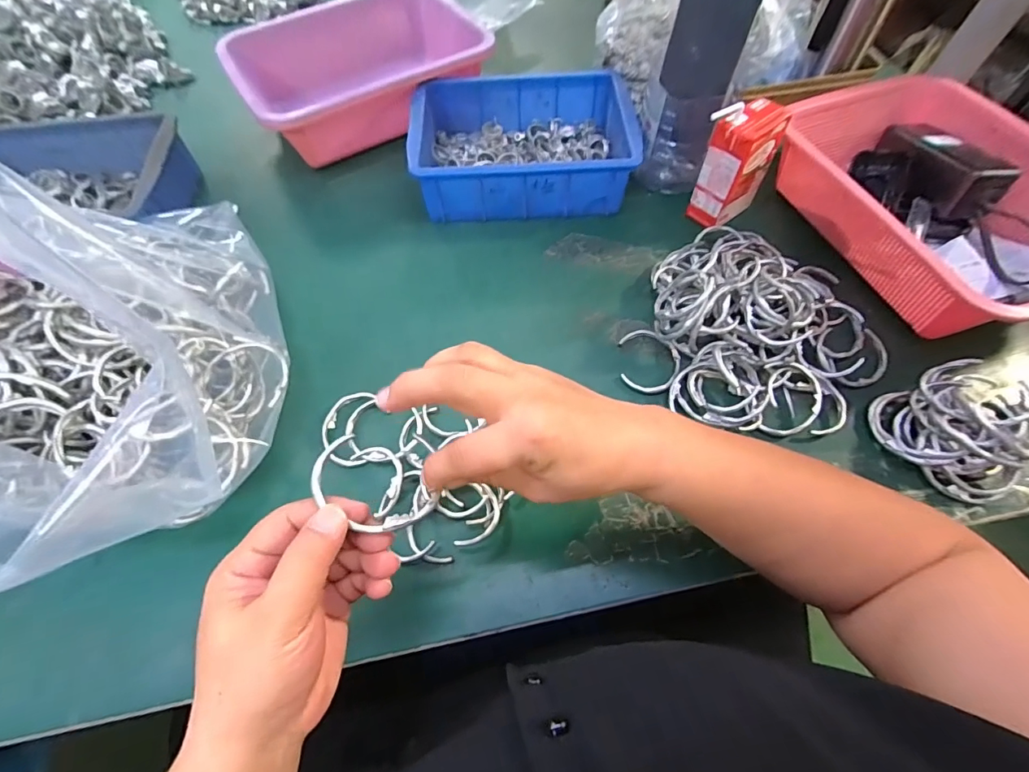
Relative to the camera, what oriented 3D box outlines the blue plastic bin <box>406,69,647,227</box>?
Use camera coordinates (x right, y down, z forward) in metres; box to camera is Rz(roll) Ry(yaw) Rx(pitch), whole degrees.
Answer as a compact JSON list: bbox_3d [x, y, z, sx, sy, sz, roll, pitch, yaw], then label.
[{"bbox_3d":[0.010,-0.281,0.522,0.232,0.074,0.173,-1,61,-1],"label":"blue plastic bin"}]

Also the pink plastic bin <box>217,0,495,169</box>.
[{"bbox_3d":[-0.200,-0.403,0.586,0.291,0.081,0.212,-33,66,-17],"label":"pink plastic bin"}]

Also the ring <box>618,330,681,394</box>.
[{"bbox_3d":[0.127,-0.024,0.422,0.054,0.011,0.070,2,63,-1],"label":"ring"}]

